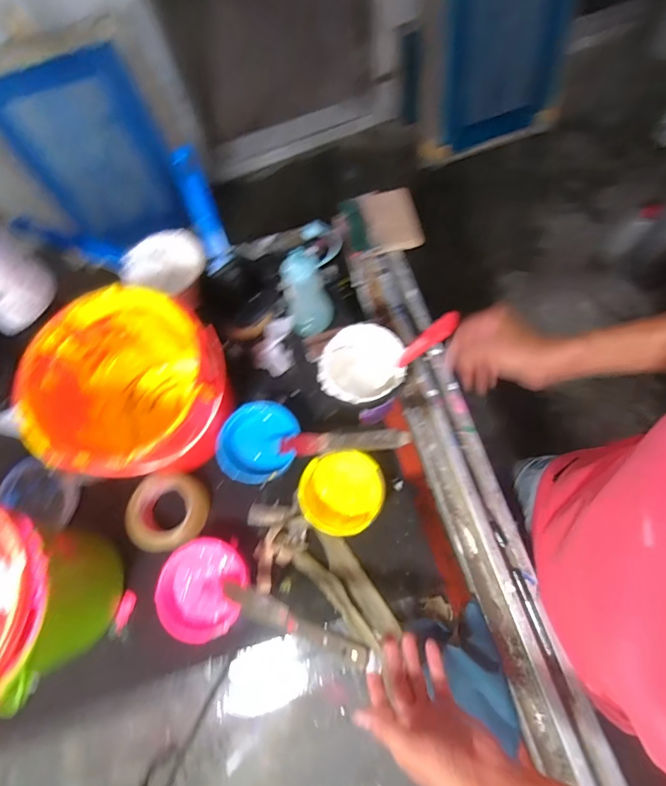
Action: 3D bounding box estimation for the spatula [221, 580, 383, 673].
[{"bbox_3d":[-0.051,0.275,0.502,0.243,0.018,0.028,3,60,37],"label":"spatula"}]

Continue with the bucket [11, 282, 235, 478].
[{"bbox_3d":[-0.267,0.007,0.614,0.239,0.215,0.222,-42,72,-11],"label":"bucket"}]

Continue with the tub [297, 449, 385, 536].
[{"bbox_3d":[0.015,0.147,0.621,0.117,0.055,0.122,35,76,16],"label":"tub"}]

